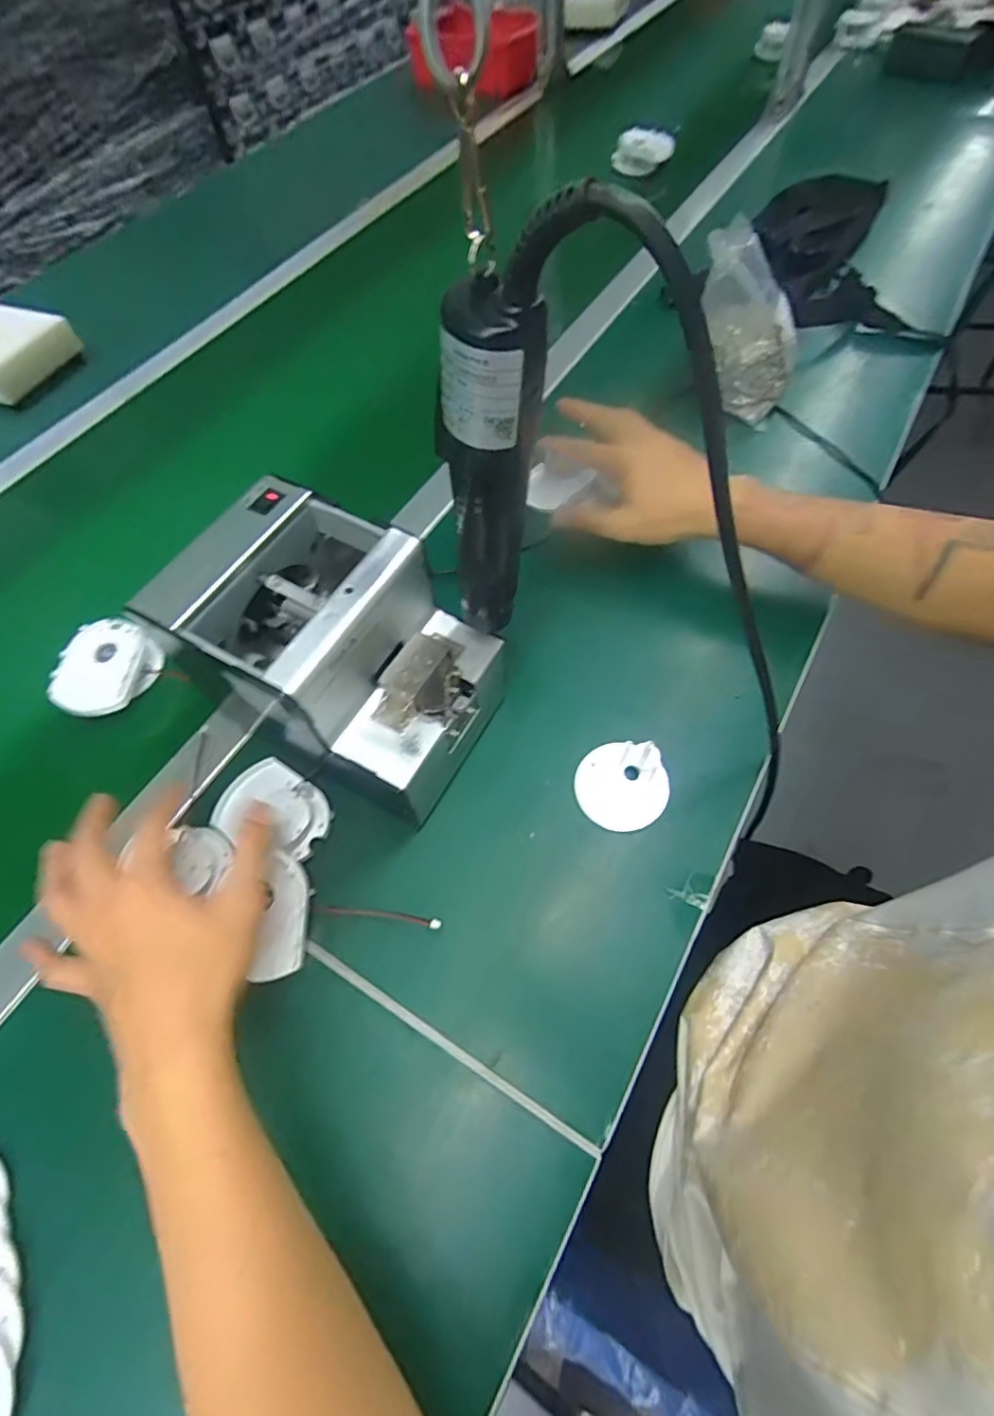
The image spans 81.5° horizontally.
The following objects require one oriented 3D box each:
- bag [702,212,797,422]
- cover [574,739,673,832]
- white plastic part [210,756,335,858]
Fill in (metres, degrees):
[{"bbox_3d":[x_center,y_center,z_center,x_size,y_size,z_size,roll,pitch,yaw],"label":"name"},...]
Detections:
[{"bbox_3d":[0.258,-0.394,0.595,0.078,0.171,0.061,-26,22,-11],"label":"bag"},{"bbox_3d":[0.090,0.055,0.413,0.063,0.016,0.061,-2,61,3],"label":"cover"},{"bbox_3d":[-0.155,0.071,0.400,0.076,0.017,0.059,29,67,18],"label":"white plastic part"}]

